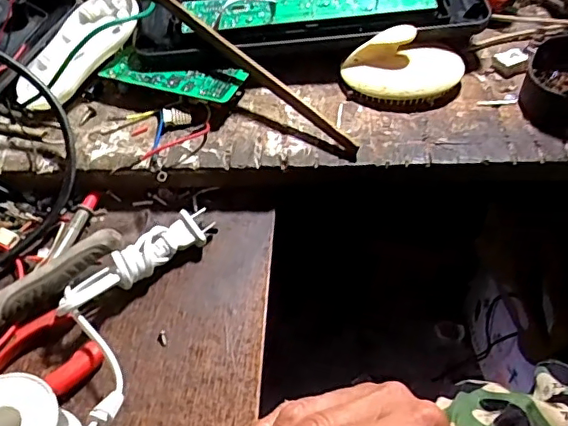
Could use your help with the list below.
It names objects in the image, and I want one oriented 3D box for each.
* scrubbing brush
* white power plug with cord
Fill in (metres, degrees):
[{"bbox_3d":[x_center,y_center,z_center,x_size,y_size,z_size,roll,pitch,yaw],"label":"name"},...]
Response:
[{"bbox_3d":[0.095,-0.112,0.429,0.096,0.038,0.054,-1,53,0],"label":"scrubbing brush"},{"bbox_3d":[-0.094,0.030,0.365,0.111,0.029,0.025,-36,60,-23],"label":"white power plug with cord"}]

